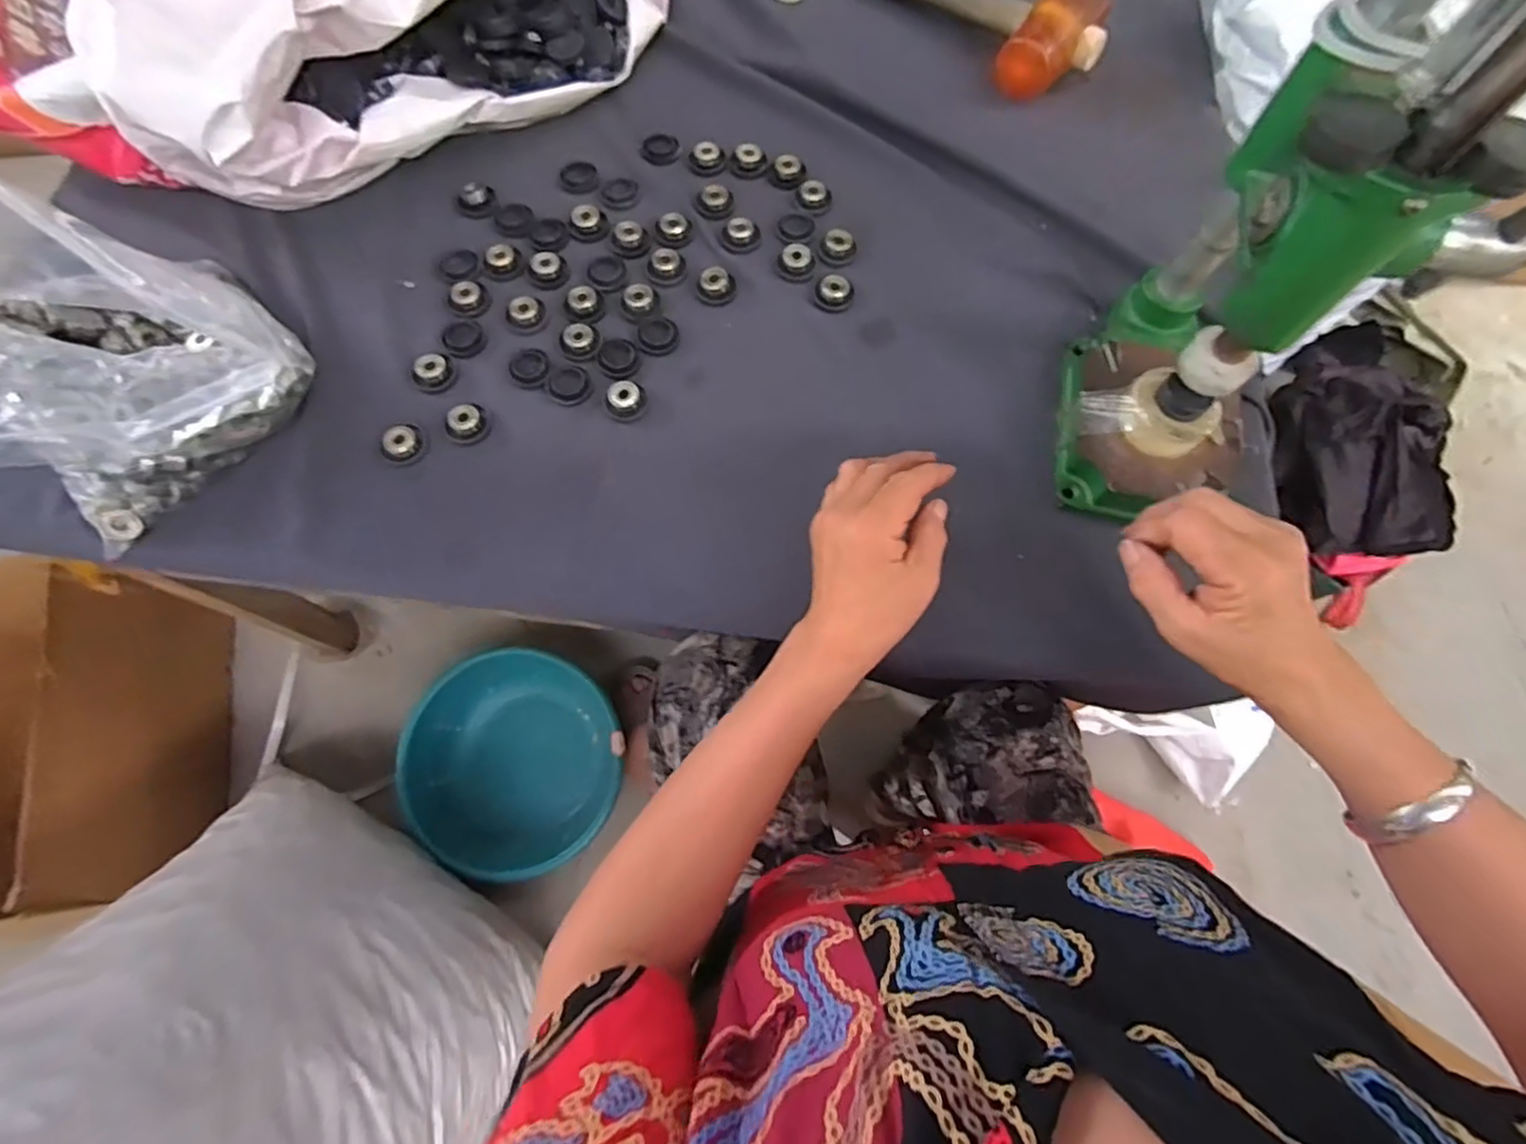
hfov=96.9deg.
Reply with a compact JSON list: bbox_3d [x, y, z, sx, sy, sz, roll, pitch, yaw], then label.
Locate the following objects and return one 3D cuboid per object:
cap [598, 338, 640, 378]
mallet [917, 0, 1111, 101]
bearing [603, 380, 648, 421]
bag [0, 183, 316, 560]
[{"bbox_3d":[-0.109,-0.162,0.511,0.029,0.004,0.032,-16,71,-6],"label":"cap"},{"bbox_3d":[0.179,-0.545,0.626,0.302,0.045,0.109,41,75,13],"label":"mallet"},{"bbox_3d":[-0.101,-0.127,0.496,0.026,0.012,0.026,0,70,0],"label":"bearing"},{"bbox_3d":[-0.431,-0.133,0.406,0.234,0.170,0.159,27,72,9],"label":"bag"}]

